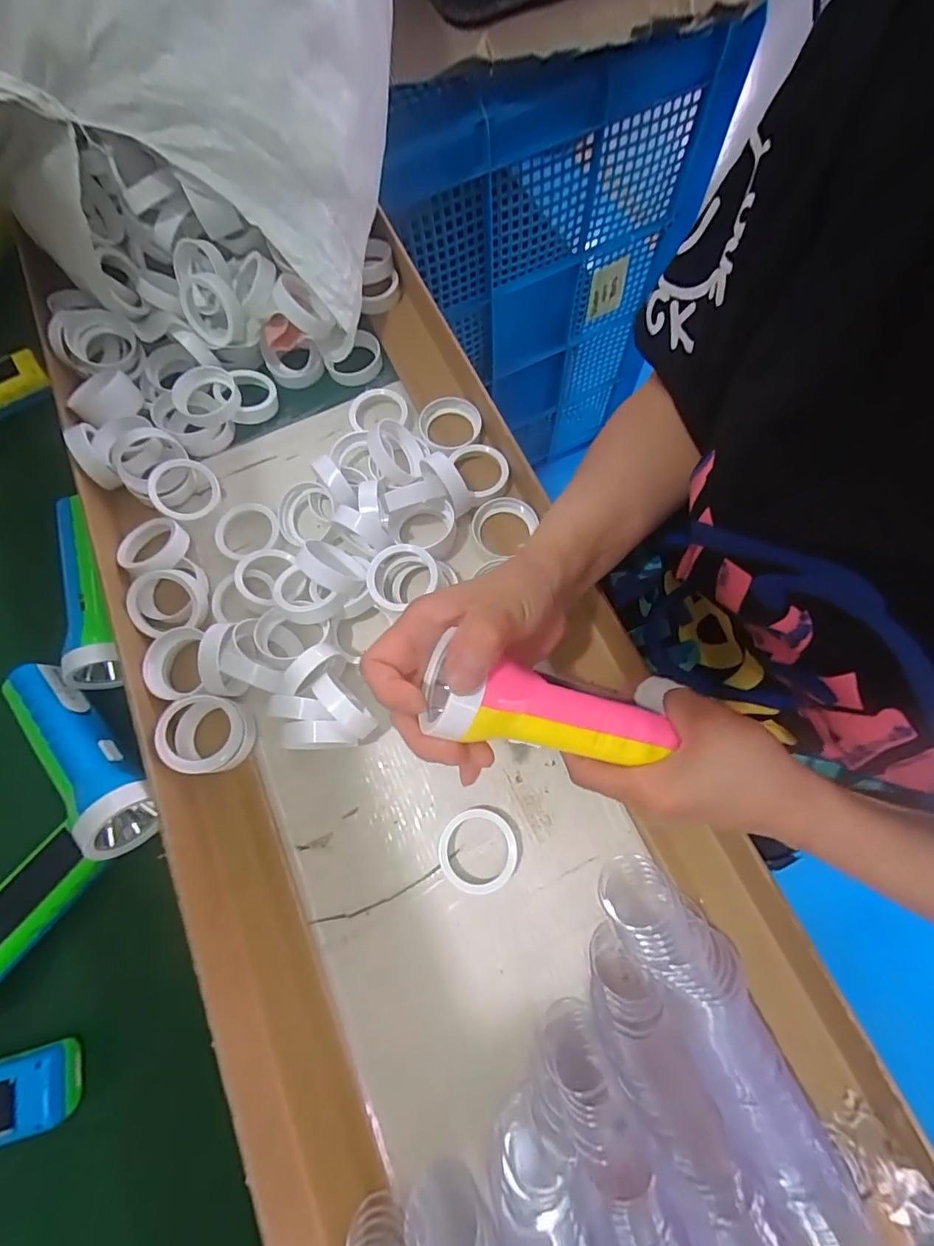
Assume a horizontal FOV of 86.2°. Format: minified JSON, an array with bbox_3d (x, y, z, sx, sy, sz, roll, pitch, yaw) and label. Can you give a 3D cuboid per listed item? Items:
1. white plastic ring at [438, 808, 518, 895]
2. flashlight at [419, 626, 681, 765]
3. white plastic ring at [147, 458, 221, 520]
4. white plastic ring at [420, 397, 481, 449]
[{"bbox_3d":[0.007,0.157,0.346,0.052,0.016,0.052,-1,73,3],"label":"white plastic ring"},{"bbox_3d":[0.044,0.042,0.252,0.125,0.053,0.045,13,71,-11],"label":"flashlight"},{"bbox_3d":[-0.239,-0.112,0.423,0.053,0.015,0.051,-41,102,-21],"label":"white plastic ring"},{"bbox_3d":[-0.014,-0.175,0.437,0.054,0.014,0.052,-1,73,3],"label":"white plastic ring"}]

